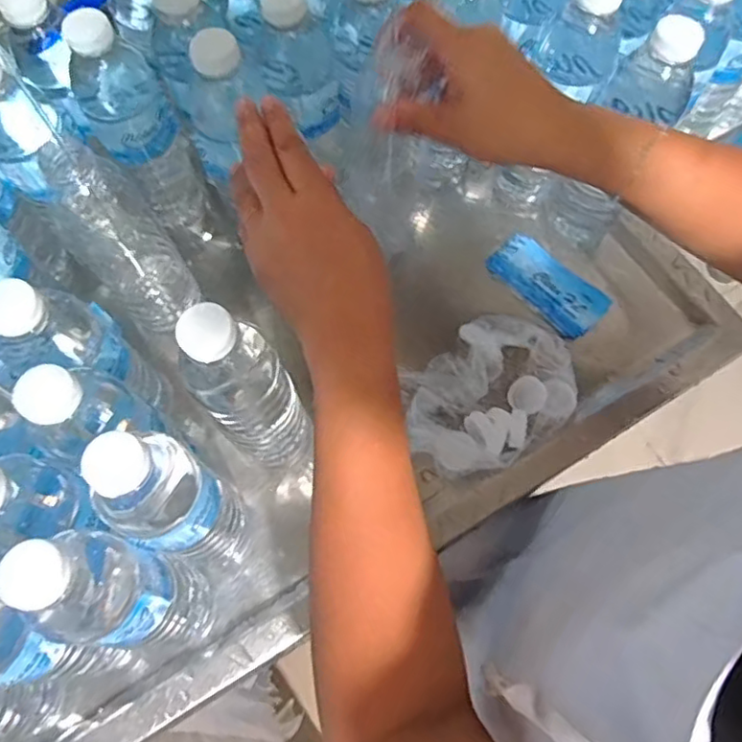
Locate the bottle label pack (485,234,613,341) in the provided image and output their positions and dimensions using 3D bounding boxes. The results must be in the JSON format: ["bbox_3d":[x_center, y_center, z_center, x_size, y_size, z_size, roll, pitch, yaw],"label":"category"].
[{"bbox_3d":[0.160,-0.080,0.556,0.053,0.006,0.110,-40,73,-14],"label":"bottle label pack"}]

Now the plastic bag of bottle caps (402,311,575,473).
[{"bbox_3d":[0.099,0.015,0.510,0.149,0.024,0.110,-34,71,-12],"label":"plastic bag of bottle caps"}]

